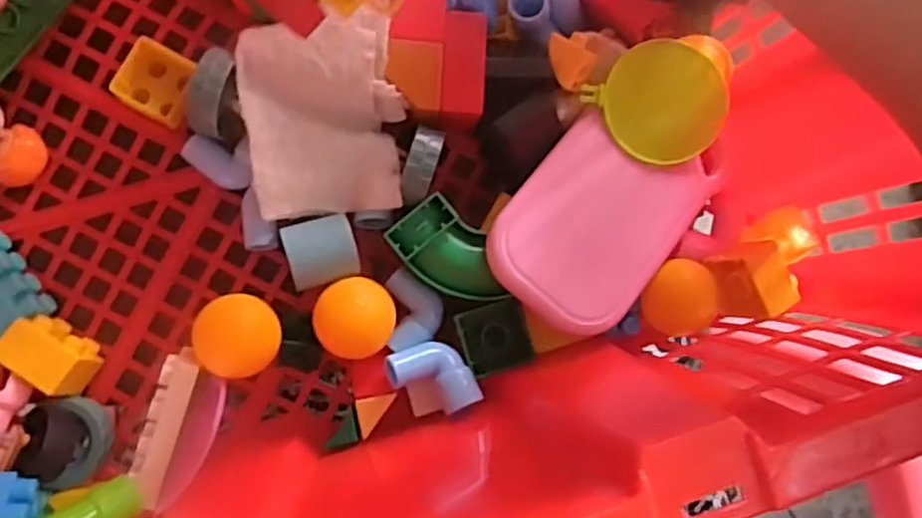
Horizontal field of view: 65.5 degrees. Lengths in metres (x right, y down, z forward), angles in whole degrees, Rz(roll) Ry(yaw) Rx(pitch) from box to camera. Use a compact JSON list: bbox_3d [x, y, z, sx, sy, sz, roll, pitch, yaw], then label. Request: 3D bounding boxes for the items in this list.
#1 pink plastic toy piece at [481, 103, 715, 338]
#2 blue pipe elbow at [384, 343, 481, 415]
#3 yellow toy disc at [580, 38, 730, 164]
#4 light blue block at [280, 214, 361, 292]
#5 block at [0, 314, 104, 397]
[{"bbox_3d":[0.064,-0.019,0.331,0.073,0.012,0.103,40,82,-2],"label":"pink plastic toy piece"},{"bbox_3d":[-0.011,0.052,0.327,0.044,0.013,0.025,30,82,-3],"label":"blue pipe elbow"},{"bbox_3d":[0.097,-0.075,0.339,0.055,0.006,0.059,1,85,-7],"label":"yellow toy disc"},{"bbox_3d":[-0.064,-0.004,0.332,0.031,0.026,0.030,-14,87,-8],"label":"light blue block"},{"bbox_3d":[-0.181,0.042,0.318,0.034,0.032,0.024,38,82,-2],"label":"block"}]

